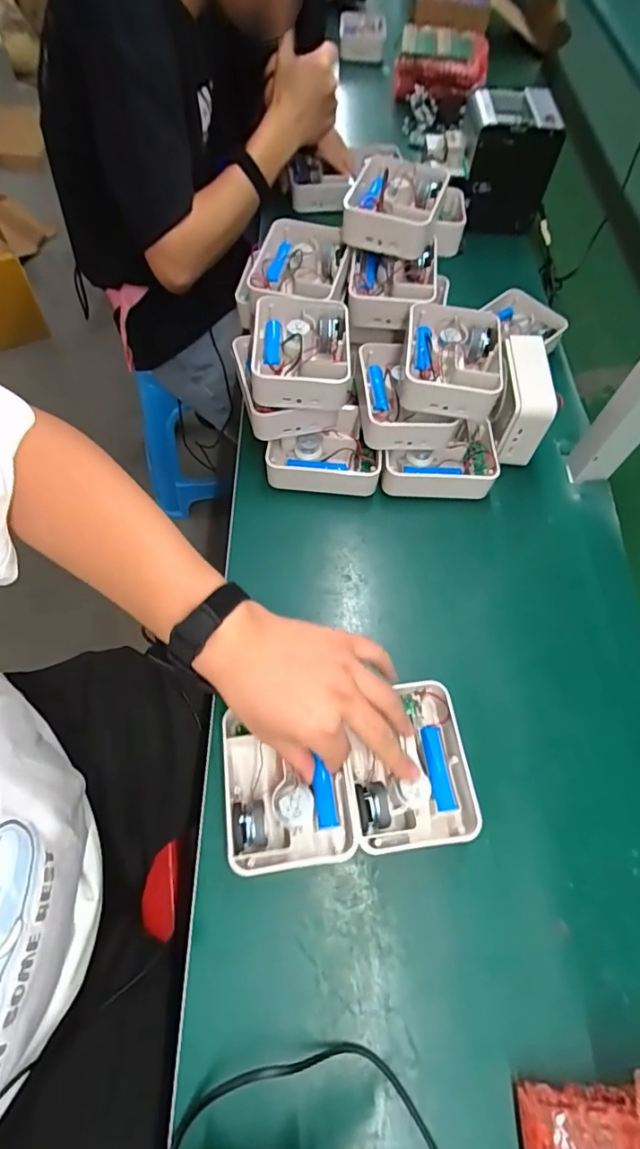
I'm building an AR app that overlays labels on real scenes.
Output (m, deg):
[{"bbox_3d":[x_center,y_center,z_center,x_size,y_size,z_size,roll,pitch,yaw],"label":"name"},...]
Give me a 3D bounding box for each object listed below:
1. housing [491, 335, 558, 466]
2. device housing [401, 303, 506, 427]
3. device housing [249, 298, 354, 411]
[{"bbox_3d":[0.230,-0.205,0.613,0.049,0.104,0.117,3,62,-2],"label":"housing"},{"bbox_3d":[0.142,-0.236,0.564,0.103,0.041,0.135,10,62,2],"label":"device housing"},{"bbox_3d":[-0.020,-0.242,0.555,0.100,0.041,0.130,0,62,-3],"label":"device housing"}]

